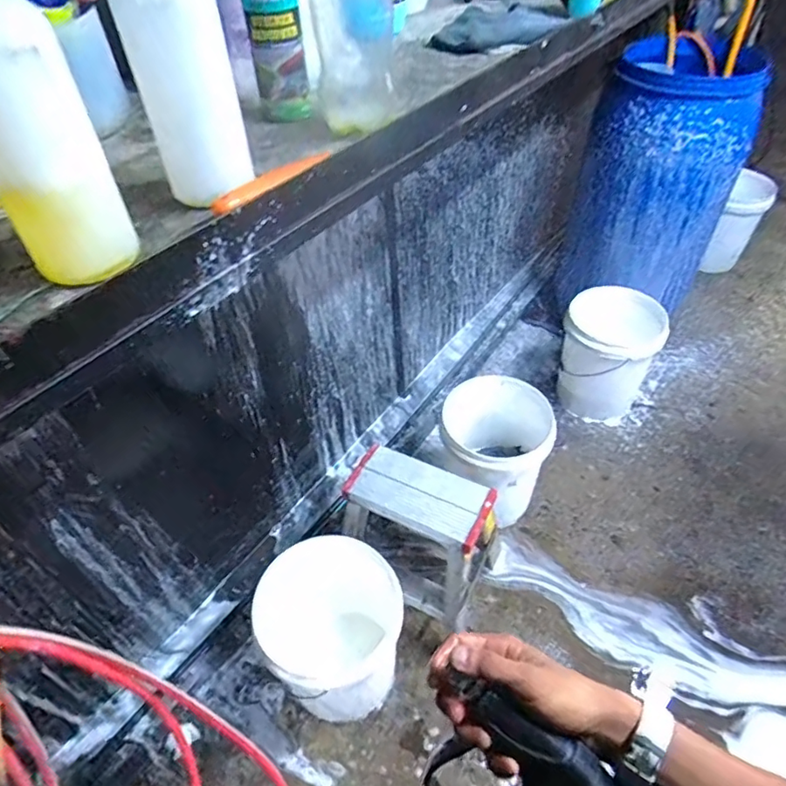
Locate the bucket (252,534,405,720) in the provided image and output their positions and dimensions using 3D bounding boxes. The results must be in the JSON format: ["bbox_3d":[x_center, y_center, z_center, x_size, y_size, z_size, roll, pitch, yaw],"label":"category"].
[{"bbox_3d":[-0.153,0.529,1.284,0.322,0.342,0.278,21,49,24],"label":"bucket"}]

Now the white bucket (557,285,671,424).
[{"bbox_3d":[0.719,-0.131,1.840,0.287,0.389,0.287,-2,44,2],"label":"white bucket"}]

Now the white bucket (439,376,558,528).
[{"bbox_3d":[0.289,0.158,1.589,0.292,0.335,0.334,4,45,8],"label":"white bucket"}]

